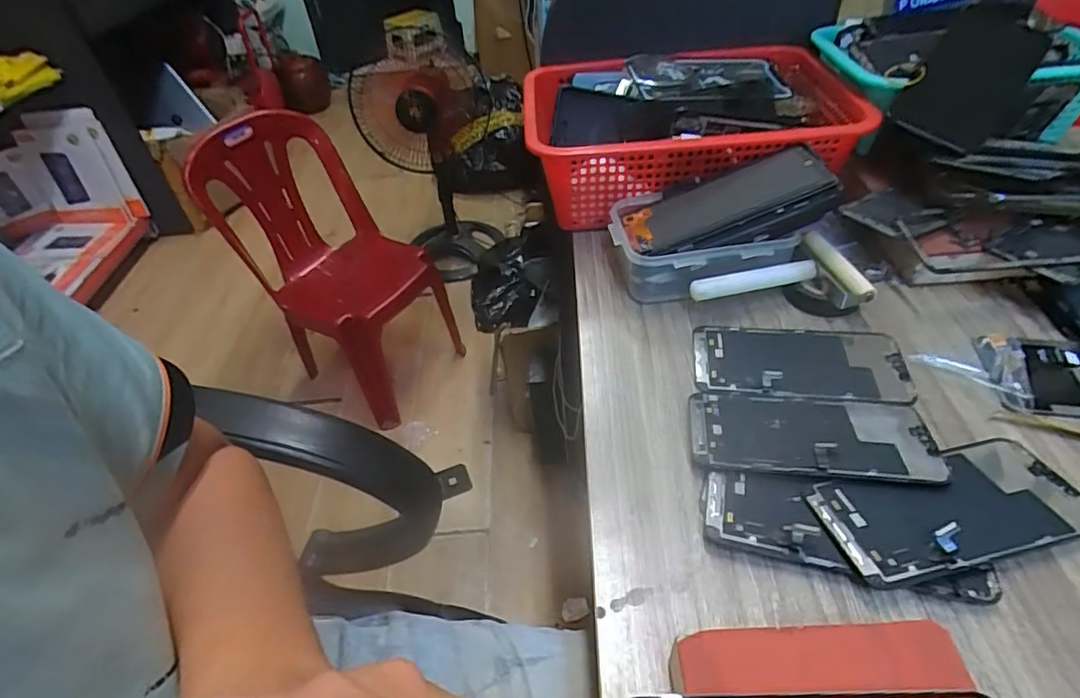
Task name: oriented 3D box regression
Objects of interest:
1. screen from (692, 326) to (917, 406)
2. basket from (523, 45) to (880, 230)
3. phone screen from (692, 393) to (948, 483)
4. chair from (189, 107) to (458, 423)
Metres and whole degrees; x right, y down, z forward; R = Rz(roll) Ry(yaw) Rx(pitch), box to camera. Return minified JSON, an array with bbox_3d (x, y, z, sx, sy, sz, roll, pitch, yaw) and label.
[{"bbox_3d":[0.184,0.008,0.409,0.142,0.007,0.071,4,44,11],"label":"screen"},{"bbox_3d":[0.138,-0.216,0.561,0.297,0.092,0.214,-1,44,7],"label":"basket"},{"bbox_3d":[0.168,0.053,0.356,0.142,0.009,0.067,1,44,10],"label":"phone screen"},{"bbox_3d":[-0.460,-0.202,1.297,0.350,0.527,0.453,-36,51,-27],"label":"chair"}]

